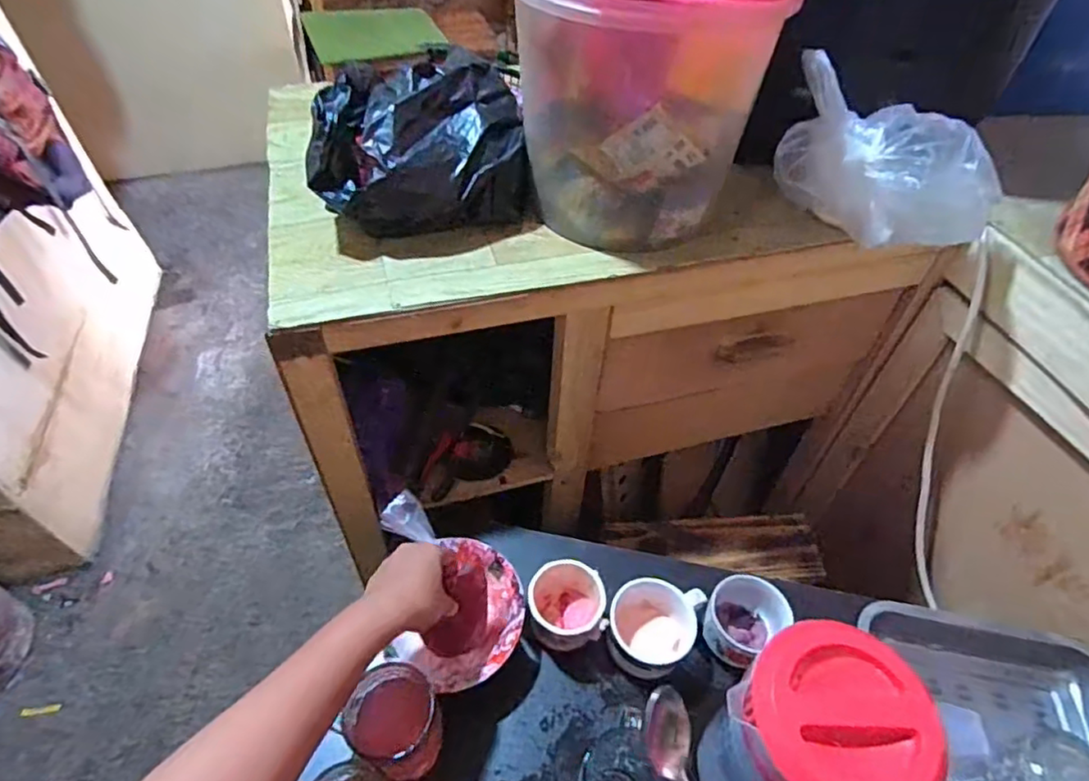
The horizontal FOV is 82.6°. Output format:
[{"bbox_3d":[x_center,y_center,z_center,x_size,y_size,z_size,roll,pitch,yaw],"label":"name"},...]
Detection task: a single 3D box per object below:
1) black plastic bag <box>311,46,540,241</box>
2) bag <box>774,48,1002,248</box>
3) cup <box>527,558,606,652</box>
[{"bbox_3d":[-0.127,-0.248,0.634,0.215,0.110,0.156,-11,51,-10],"label":"black plastic bag"},{"bbox_3d":[0.341,-0.222,0.620,0.219,0.119,0.113,25,54,19],"label":"bag"},{"bbox_3d":[0.021,0.221,0.651,0.075,0.064,0.081,0,50,0],"label":"cup"}]

